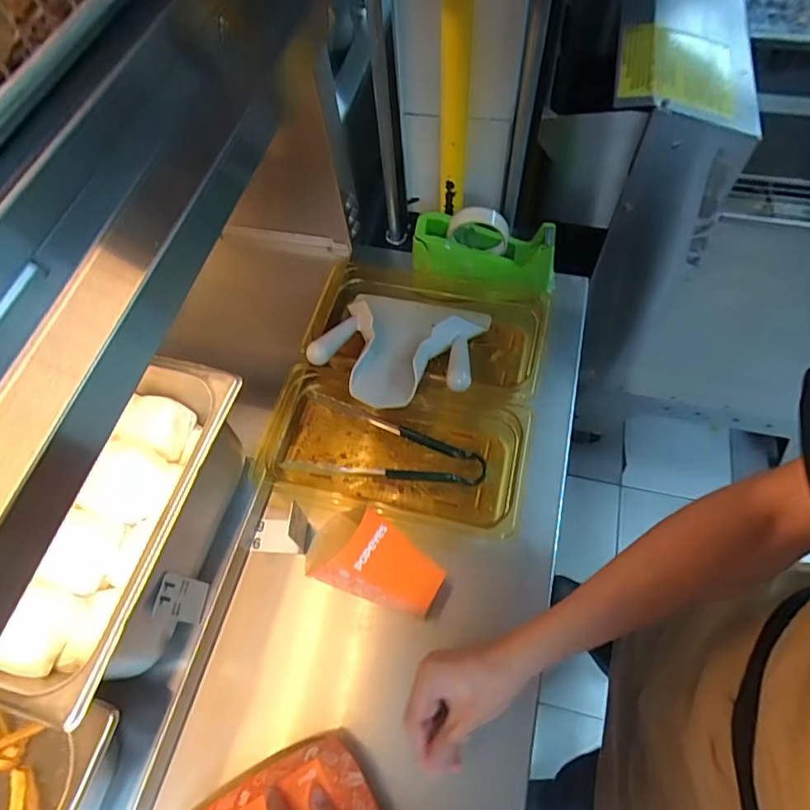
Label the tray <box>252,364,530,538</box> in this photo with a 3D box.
[{"bbox_3d":[-0.014,0.057,0.646,0.318,0.056,0.169,11,64,8],"label":"tray"}]

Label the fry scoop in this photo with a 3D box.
[{"bbox_3d":[-0.002,-0.082,0.674,0.199,0.085,0.213,13,64,9],"label":"fry scoop"}]

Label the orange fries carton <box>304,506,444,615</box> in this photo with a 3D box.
[{"bbox_3d":[-0.037,0.178,0.595,0.166,0.052,0.091,20,65,12],"label":"orange fries carton"}]

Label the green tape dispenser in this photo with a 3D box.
[{"bbox_3d":[0.111,-0.217,0.721,0.197,0.105,0.068,6,63,5],"label":"green tape dispenser"}]

